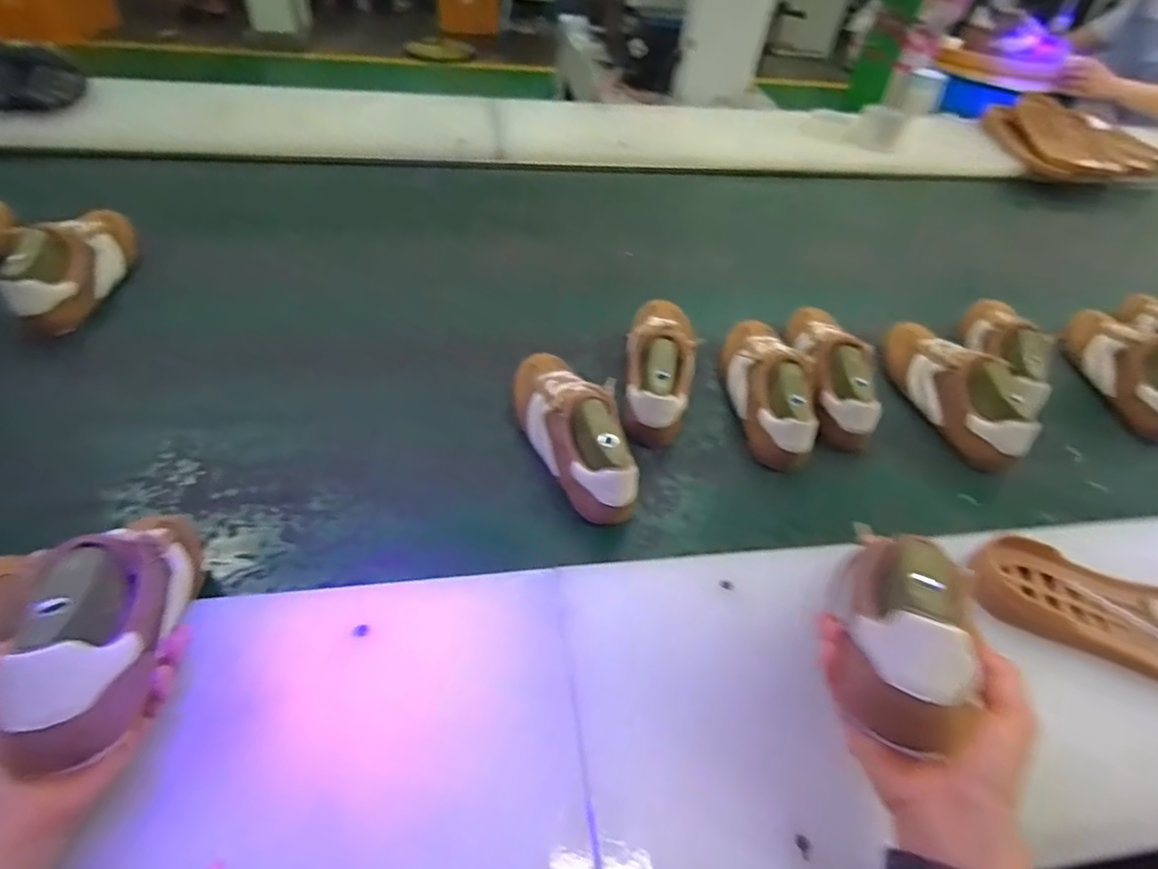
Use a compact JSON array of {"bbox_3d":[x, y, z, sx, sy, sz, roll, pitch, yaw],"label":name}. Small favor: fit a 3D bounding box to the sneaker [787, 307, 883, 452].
[{"bbox_3d":[0.311,-0.095,0.752,0.081,0.071,0.237,10,47,0],"label":"sneaker"}]

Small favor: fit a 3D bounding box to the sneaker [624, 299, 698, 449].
[{"bbox_3d":[0.097,-0.085,0.727,0.080,0.079,0.218,12,47,1],"label":"sneaker"}]

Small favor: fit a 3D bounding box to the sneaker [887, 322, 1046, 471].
[{"bbox_3d":[0.461,-0.071,0.751,0.080,0.082,0.227,-7,50,-15],"label":"sneaker"}]

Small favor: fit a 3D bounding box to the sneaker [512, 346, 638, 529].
[{"bbox_3d":[-0.008,-0.019,0.644,0.088,0.076,0.237,-14,52,-20],"label":"sneaker"}]

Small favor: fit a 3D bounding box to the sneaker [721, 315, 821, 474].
[{"bbox_3d":[0.222,-0.069,0.735,0.078,0.087,0.241,4,48,-5],"label":"sneaker"}]

